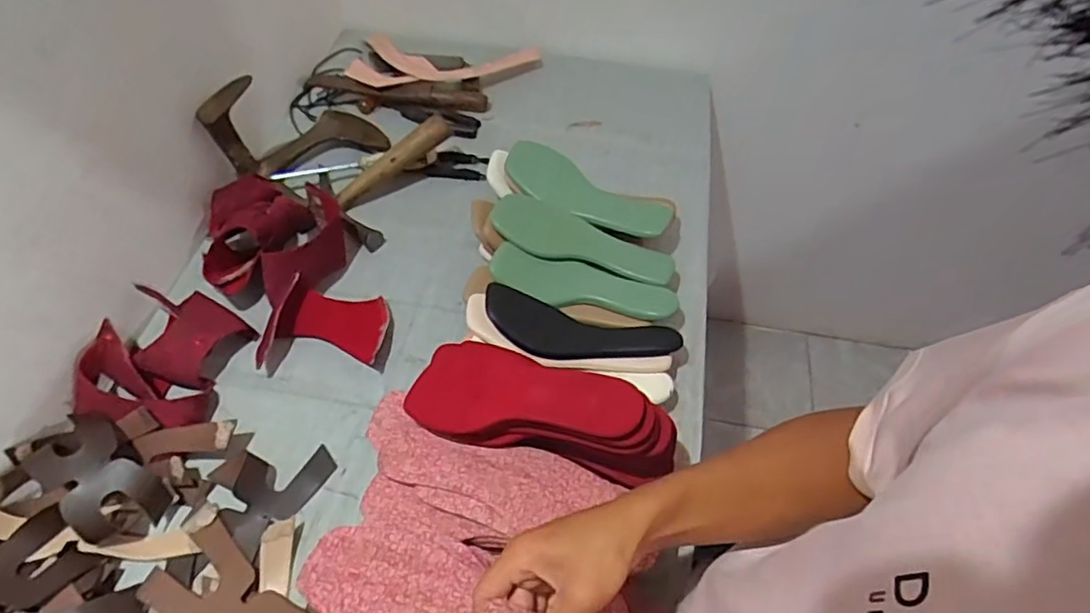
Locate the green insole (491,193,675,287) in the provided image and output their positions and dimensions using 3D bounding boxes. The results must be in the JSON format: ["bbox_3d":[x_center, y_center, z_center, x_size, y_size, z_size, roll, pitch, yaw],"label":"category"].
[{"bbox_3d":[0.047,-0.083,0.766,0.228,0.045,0.080,16,55,10],"label":"green insole"}]

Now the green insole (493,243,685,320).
[{"bbox_3d":[0.049,-0.030,0.743,0.223,0.039,0.059,9,55,6],"label":"green insole"}]

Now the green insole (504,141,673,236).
[{"bbox_3d":[0.053,-0.150,0.796,0.229,0.037,0.083,25,57,16],"label":"green insole"}]

